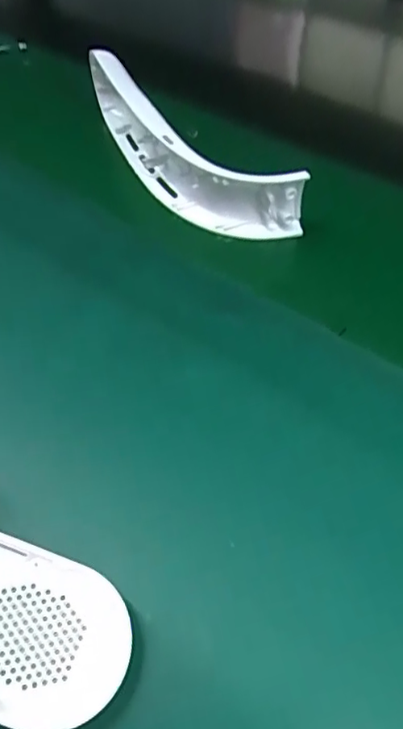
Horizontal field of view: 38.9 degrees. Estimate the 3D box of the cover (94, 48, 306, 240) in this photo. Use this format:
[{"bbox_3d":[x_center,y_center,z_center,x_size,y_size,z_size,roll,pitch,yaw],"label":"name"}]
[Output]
[{"bbox_3d":[-0.023,-0.158,0.386,0.054,0.044,0.223,-29,58,-19],"label":"cover"}]

